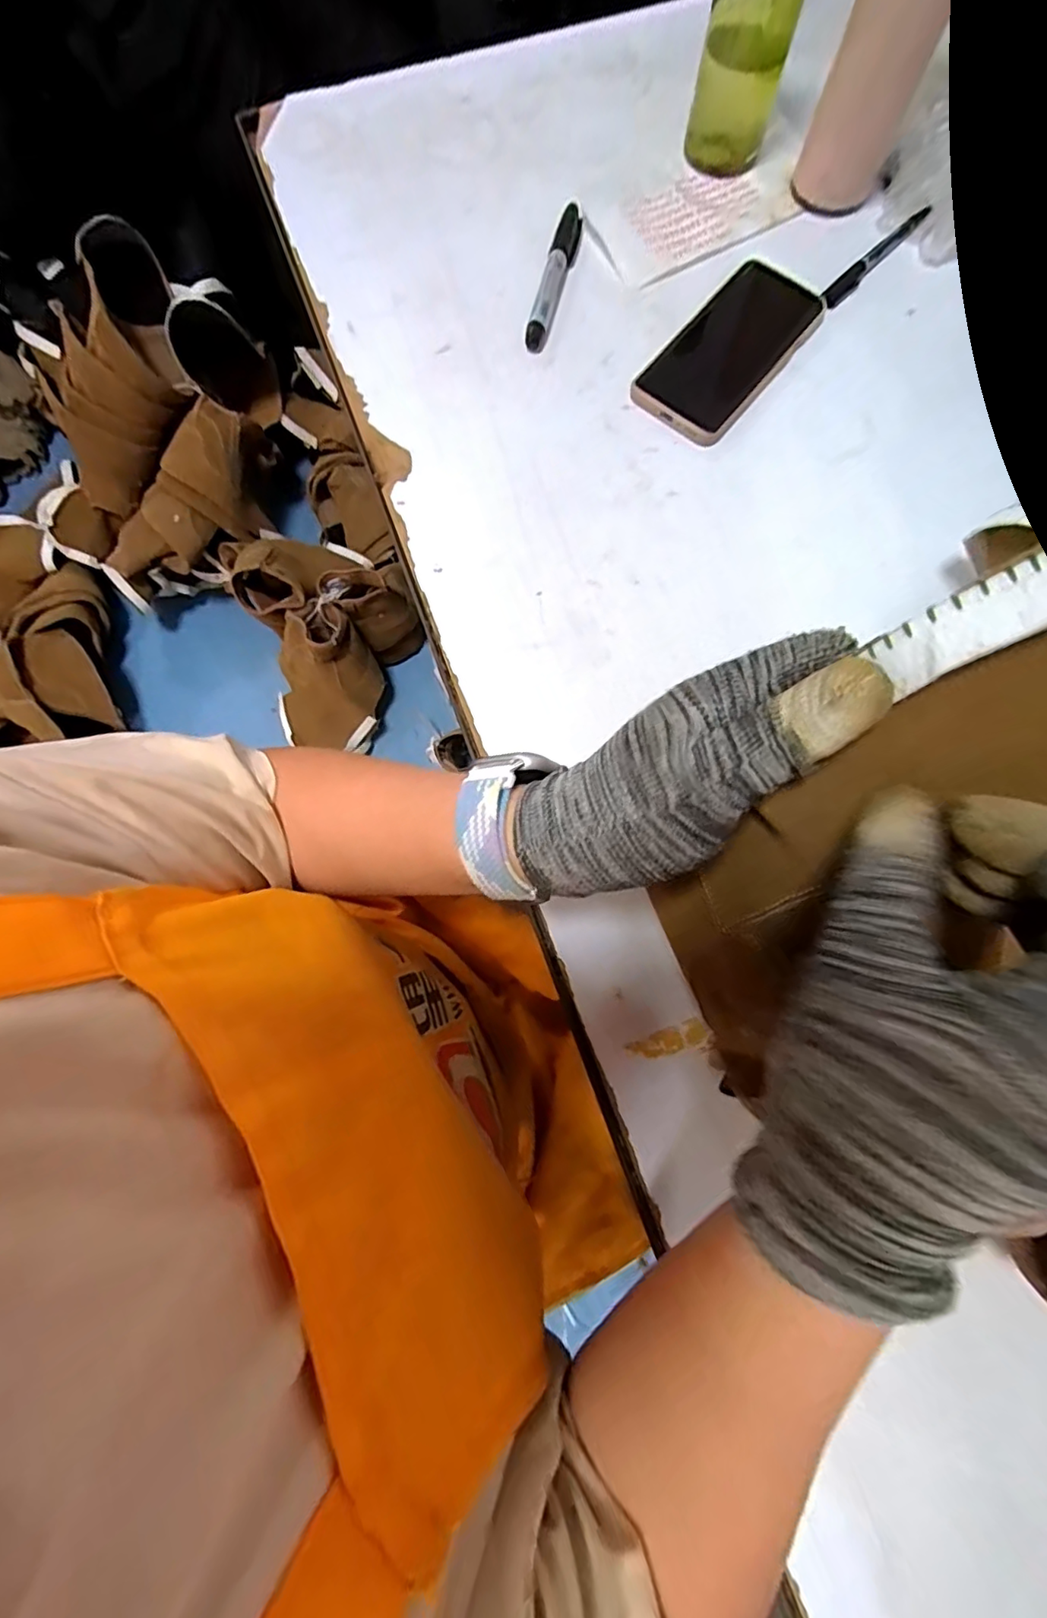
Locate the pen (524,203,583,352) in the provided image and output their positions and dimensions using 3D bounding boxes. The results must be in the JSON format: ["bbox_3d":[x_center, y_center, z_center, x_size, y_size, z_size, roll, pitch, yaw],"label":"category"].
[{"bbox_3d":[0.026,-0.427,0.455,0.019,0.015,0.142,14,78,3],"label":"pen"}]

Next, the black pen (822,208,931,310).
[{"bbox_3d":[0.286,-0.450,0.465,0.014,0.009,0.128,43,81,9],"label":"black pen"}]

